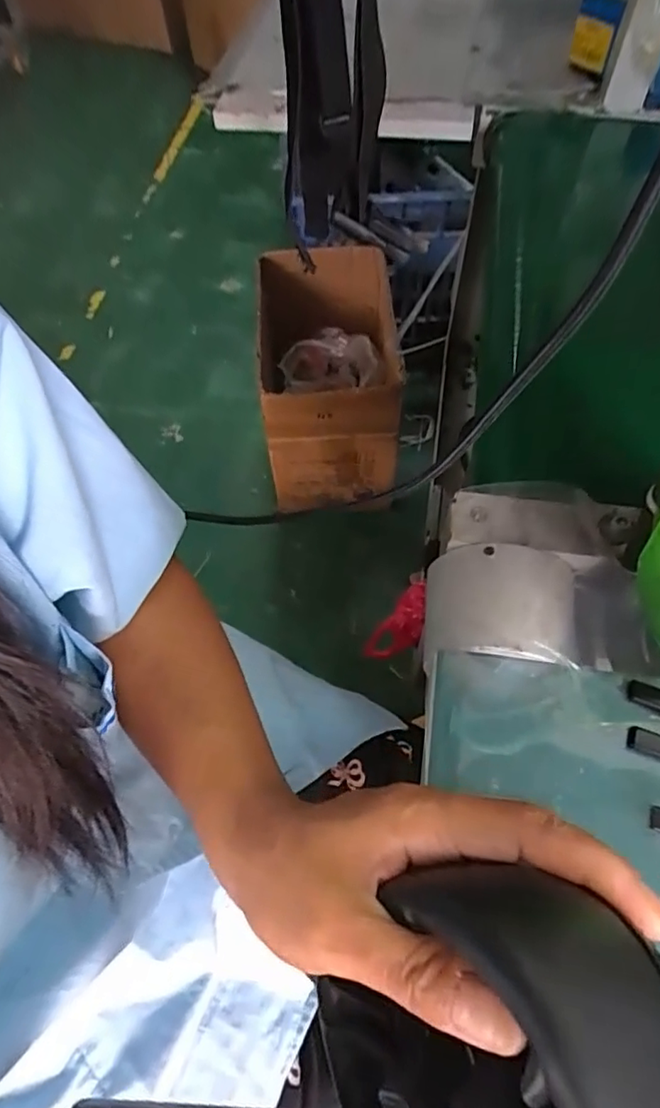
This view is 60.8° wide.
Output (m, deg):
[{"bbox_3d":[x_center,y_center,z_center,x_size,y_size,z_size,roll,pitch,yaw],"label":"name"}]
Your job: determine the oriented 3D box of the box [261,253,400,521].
[{"bbox_3d":[-0.004,-0.381,1.180,0.263,0.279,0.466,-3,62,1],"label":"box"}]

